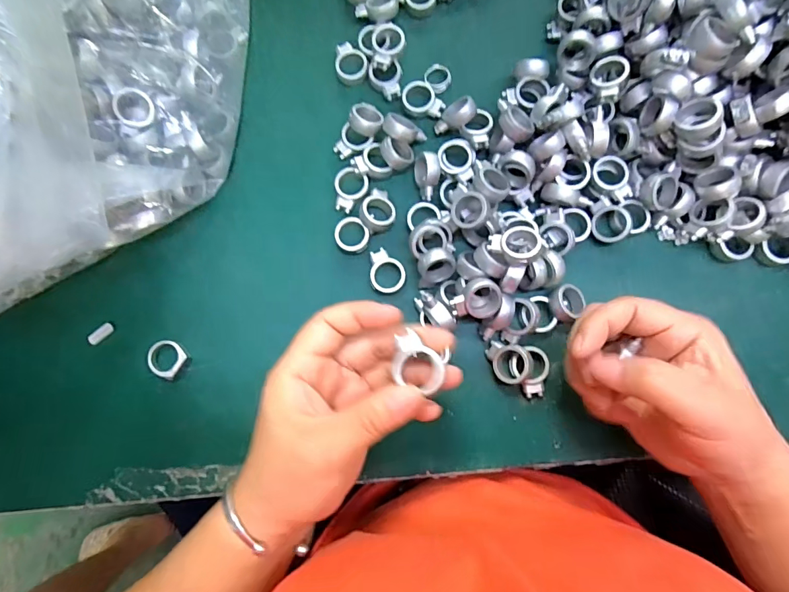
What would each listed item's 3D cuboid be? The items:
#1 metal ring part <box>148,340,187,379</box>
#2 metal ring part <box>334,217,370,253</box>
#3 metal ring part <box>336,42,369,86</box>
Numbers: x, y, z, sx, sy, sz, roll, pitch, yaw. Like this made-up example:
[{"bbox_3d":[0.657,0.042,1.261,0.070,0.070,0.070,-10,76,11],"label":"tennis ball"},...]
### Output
[{"bbox_3d":[-0.167,0.045,0.305,0.027,0.011,0.025,0,82,3],"label":"metal ring part"},{"bbox_3d":[-0.032,-0.045,0.310,0.026,0.006,0.026,0,82,3],"label":"metal ring part"},{"bbox_3d":[-0.034,-0.186,0.330,0.025,0.008,0.035,-5,82,2],"label":"metal ring part"}]

